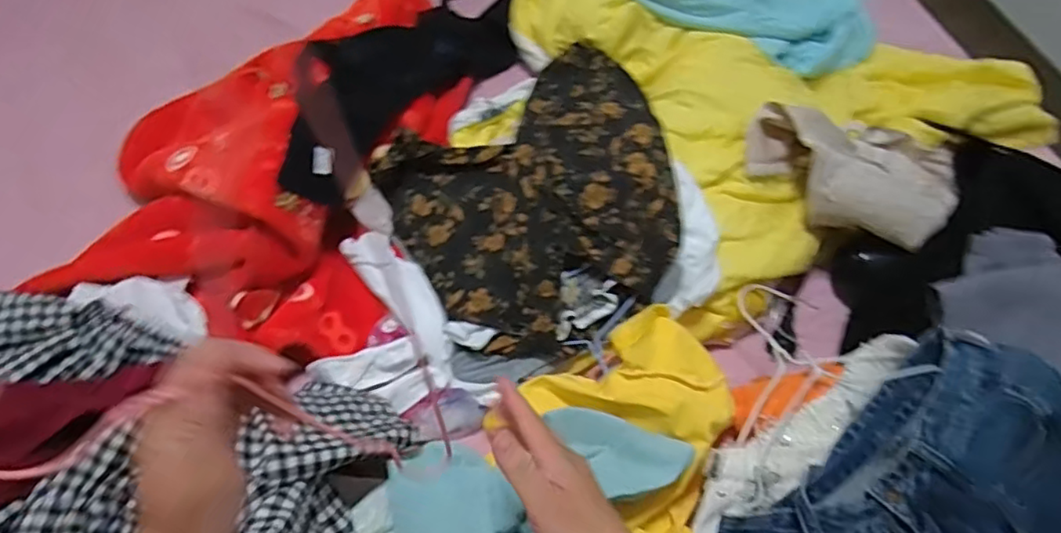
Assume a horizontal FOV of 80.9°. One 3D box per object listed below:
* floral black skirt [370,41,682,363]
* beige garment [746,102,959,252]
[{"bbox_3d":[0.019,-0.095,0.757,0.347,0.073,0.352,-30,65,-13],"label":"floral black skirt"},{"bbox_3d":[0.391,-0.125,0.742,0.199,0.102,0.220,-39,67,-17],"label":"beige garment"}]

